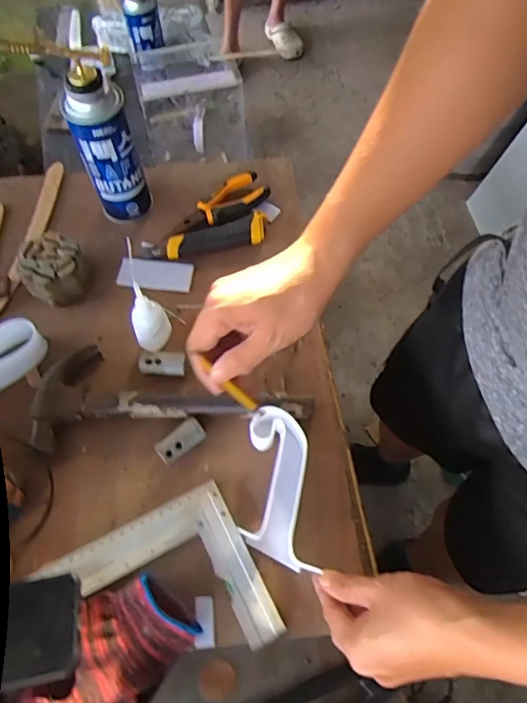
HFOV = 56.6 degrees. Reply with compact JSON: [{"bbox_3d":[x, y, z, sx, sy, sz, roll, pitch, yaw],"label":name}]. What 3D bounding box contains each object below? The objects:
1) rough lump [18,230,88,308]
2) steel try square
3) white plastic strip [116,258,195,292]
[{"bbox_3d":[-0.252,-0.096,0.590,0.070,0.052,0.069,-36,69,-18],"label":"rough lump"},{"bbox_3d":[-0.094,0.223,0.449,0.174,0.018,0.152,-25,66,-14],"label":"steel try square"},{"bbox_3d":[-0.135,-0.098,0.615,0.091,0.009,0.040,3,63,0],"label":"white plastic strip"}]

